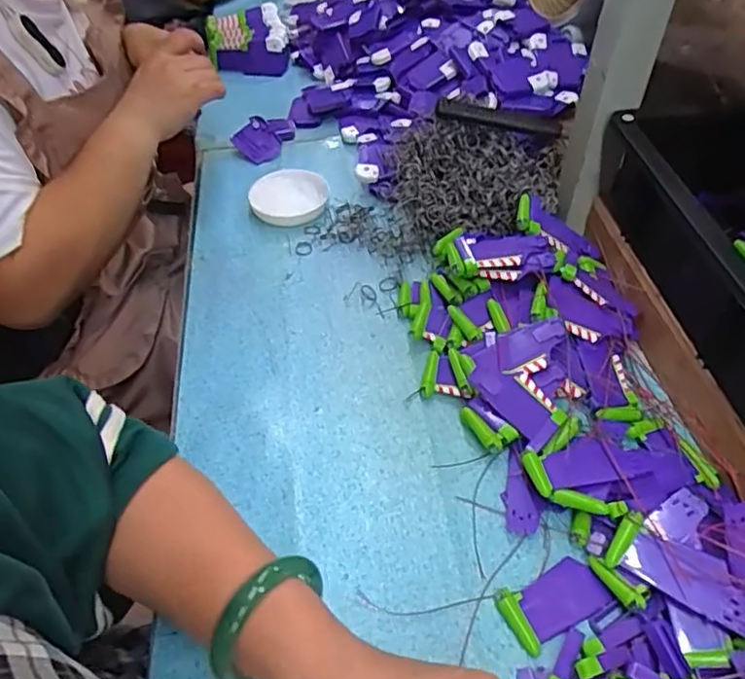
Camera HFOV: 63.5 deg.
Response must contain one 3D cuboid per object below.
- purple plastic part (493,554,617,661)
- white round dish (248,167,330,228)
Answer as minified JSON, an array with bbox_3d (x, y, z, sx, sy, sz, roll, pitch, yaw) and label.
[{"bbox_3d":[0.122,0.175,0.405,0.070,0.008,0.042,-24,53,-18],"label":"purple plastic part"},{"bbox_3d":[-0.098,-0.168,0.708,0.089,0.025,0.091,-5,49,-4],"label":"white round dish"}]

